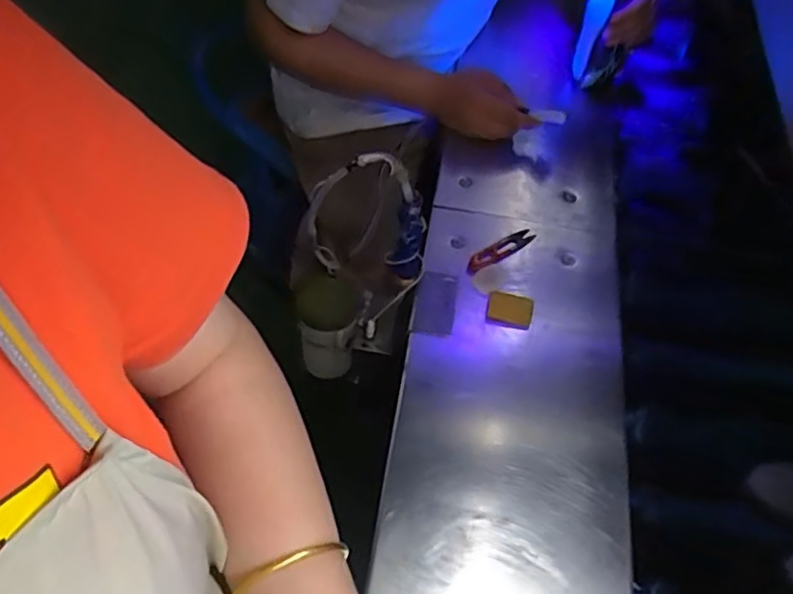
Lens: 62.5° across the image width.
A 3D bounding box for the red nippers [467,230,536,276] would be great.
[{"bbox_3d":[0.124,-0.057,0.793,0.099,0.007,0.022,-29,63,-22],"label":"red nippers"}]

